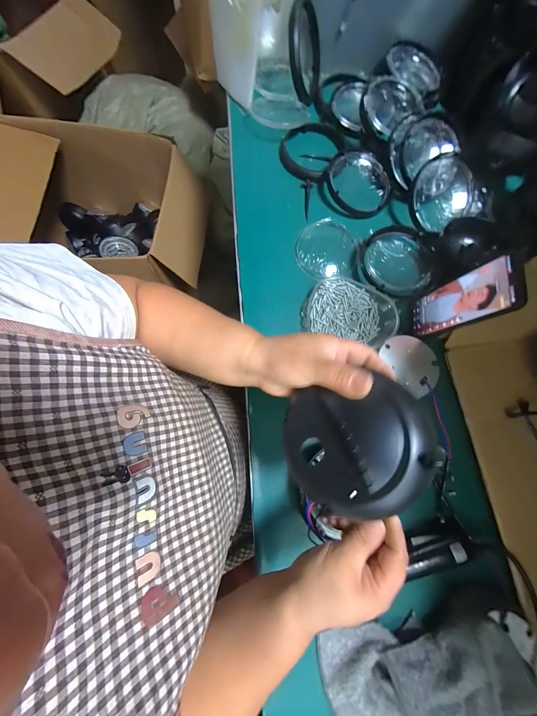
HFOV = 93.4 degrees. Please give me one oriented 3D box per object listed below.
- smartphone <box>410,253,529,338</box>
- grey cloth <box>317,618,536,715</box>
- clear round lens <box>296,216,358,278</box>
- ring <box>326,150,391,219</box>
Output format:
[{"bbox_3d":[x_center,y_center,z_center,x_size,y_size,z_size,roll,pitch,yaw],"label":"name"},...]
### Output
[{"bbox_3d":[0.280,-0.082,0.373,0.013,0.163,0.074,10,78,-13],"label":"smartphone"},{"bbox_3d":[0.194,0.399,0.308,0.239,0.061,0.119,-11,77,-7],"label":"grey cloth"},{"bbox_3d":[0.115,-0.207,0.478,0.114,0.024,0.127,40,77,6],"label":"clear round lens"},{"bbox_3d":[0.181,-0.353,0.508,0.128,0.041,0.131,1,76,-4],"label":"ring"}]

